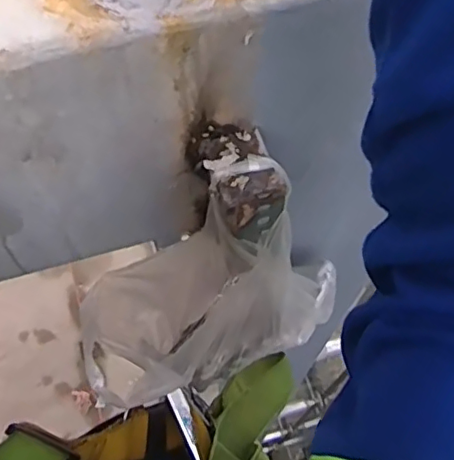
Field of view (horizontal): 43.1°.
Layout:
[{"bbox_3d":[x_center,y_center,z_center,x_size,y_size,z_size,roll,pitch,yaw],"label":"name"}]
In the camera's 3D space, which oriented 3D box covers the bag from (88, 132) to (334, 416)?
[{"bbox_3d":[-0.026,0.062,0.482,0.147,0.327,0.111,-17,64,-32],"label":"bag"}]

